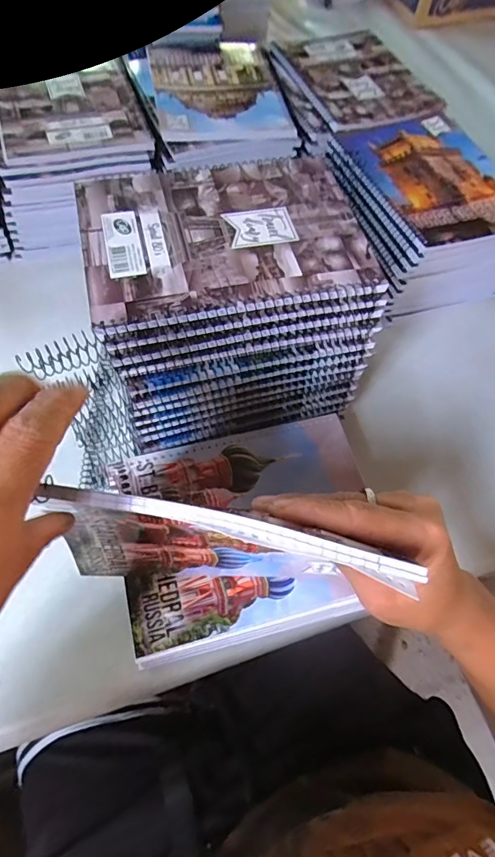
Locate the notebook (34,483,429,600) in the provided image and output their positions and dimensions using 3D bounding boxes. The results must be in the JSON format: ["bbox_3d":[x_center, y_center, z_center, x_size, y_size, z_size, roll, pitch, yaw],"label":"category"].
[{"bbox_3d":[-0.021,0.074,0.259,0.184,0.144,0.019,11,63,2],"label":"notebook"}]

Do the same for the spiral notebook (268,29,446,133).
[{"bbox_3d":[0.129,-0.432,0.561,0.152,0.011,0.195,-20,66,-13],"label":"spiral notebook"}]

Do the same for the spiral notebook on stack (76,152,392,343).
[{"bbox_3d":[-0.016,-0.142,0.328,0.195,0.006,0.148,-11,64,-9],"label":"spiral notebook on stack"}]

